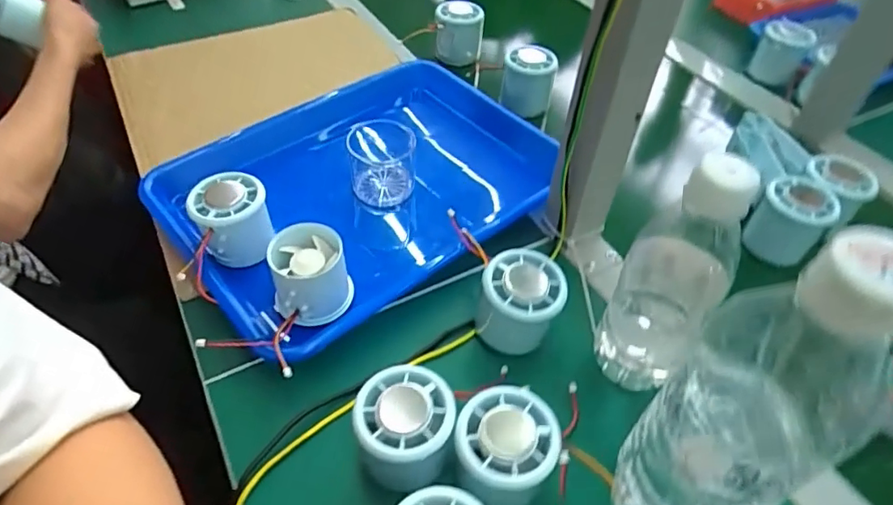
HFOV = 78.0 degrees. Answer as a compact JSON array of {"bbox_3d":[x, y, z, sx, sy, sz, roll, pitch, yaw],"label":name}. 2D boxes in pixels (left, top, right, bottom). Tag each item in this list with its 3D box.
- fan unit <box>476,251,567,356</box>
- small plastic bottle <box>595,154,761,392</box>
[{"bbox_3d":[0.051,0.038,0.391,0.058,0.062,0.053,11,47,6],"label":"fan unit"},{"bbox_3d":[0.141,0.016,0.337,0.060,0.174,0.050,19,49,13],"label":"small plastic bottle"}]

